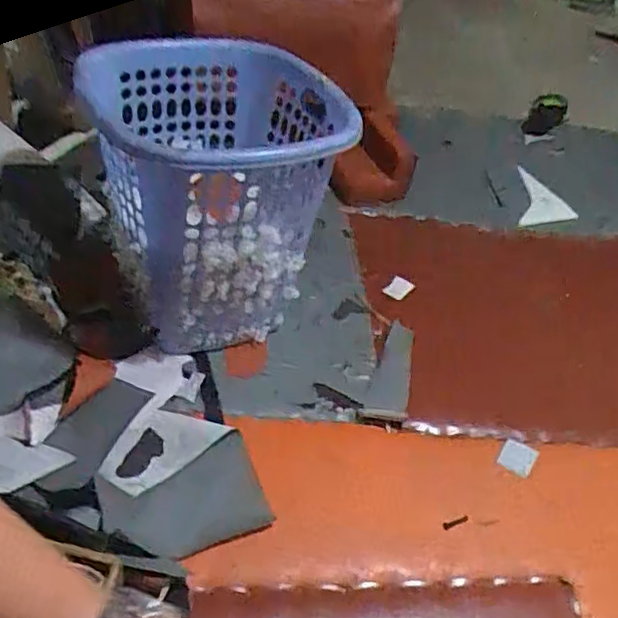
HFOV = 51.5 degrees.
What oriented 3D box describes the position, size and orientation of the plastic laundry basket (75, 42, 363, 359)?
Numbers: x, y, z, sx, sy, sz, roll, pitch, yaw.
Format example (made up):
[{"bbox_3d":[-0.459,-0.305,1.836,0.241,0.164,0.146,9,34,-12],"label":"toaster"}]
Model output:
[{"bbox_3d":[-0.173,-0.211,1.140,0.405,0.395,0.434,-9,46,-22],"label":"plastic laundry basket"}]

